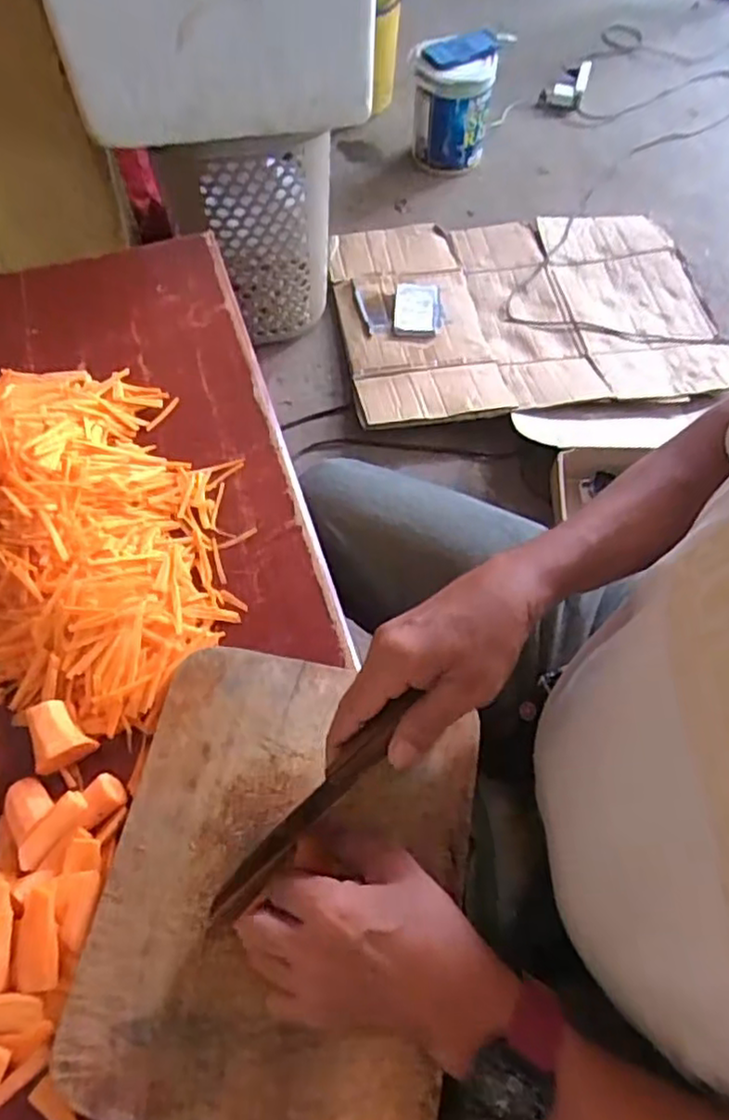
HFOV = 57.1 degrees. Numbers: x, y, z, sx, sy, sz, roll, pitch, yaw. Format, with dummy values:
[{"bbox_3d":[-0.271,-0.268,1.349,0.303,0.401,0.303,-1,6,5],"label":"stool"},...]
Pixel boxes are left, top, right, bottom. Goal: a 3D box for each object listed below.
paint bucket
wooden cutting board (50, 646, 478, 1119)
[{"bbox_3d":[0.195,-1.007,1.506,0.162,0.202,0.162,0,61,-1],"label":"paint bucket"},{"bbox_3d":[-0.061,0.245,0.430,0.233,0.013,0.369,9,62,4],"label":"wooden cutting board"}]

